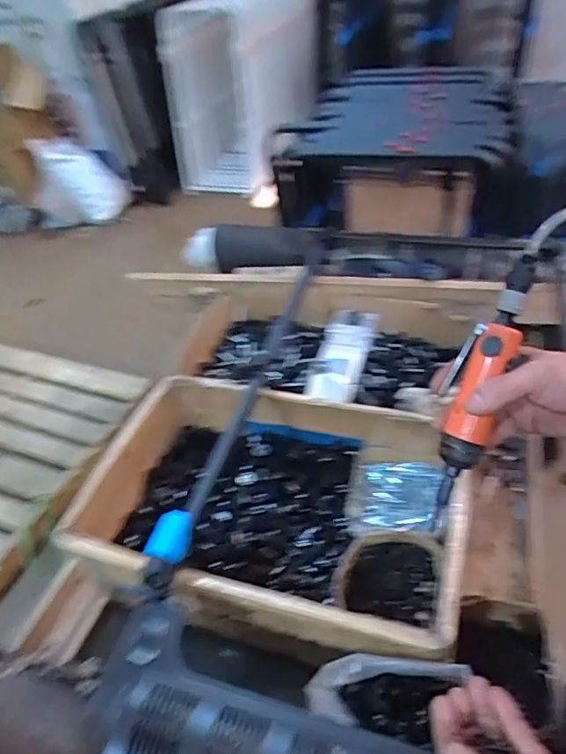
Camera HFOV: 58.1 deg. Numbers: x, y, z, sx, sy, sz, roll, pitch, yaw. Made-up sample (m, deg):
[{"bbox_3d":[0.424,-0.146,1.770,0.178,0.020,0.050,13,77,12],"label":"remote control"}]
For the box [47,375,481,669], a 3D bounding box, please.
[{"bbox_3d":[-0.009,0.185,0.779,0.522,0.151,0.376,10,46,16],"label":"box"}]

